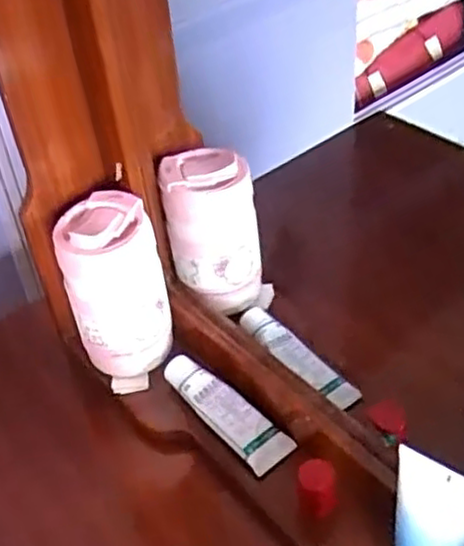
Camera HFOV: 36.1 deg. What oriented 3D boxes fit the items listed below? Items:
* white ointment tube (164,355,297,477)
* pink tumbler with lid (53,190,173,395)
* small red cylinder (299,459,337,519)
[{"bbox_3d":[-0.007,0.116,0.612,0.039,0.032,0.129,-30,45,-31],"label":"white ointment tube"},{"bbox_3d":[-0.102,0.019,0.624,0.087,0.162,0.066,-6,37,-4],"label":"pink tumbler with lid"},{"bbox_3d":[0.065,0.163,0.538,0.027,0.033,0.025,9,39,15],"label":"small red cylinder"}]

